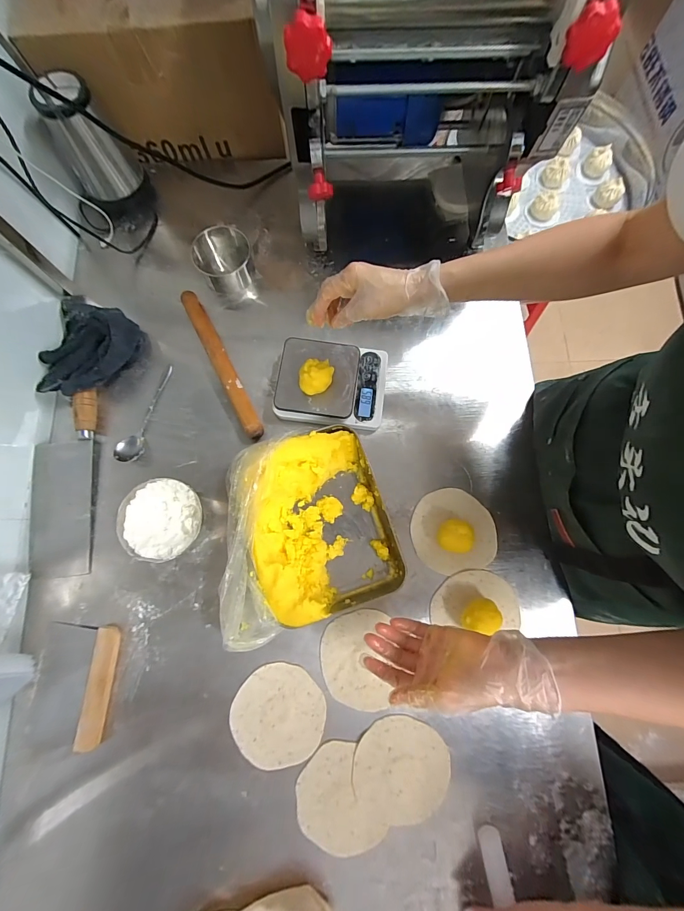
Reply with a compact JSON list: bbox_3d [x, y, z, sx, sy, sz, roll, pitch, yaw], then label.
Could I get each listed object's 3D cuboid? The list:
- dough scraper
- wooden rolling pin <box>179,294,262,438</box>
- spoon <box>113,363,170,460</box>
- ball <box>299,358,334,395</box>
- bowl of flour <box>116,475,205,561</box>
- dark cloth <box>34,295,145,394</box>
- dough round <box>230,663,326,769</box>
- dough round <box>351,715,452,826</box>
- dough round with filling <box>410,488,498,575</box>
[{"bbox_3d":[-0.376,0.321,0.482,0.110,0.019,0.154,3,78,0],"label":"dough scraper"},{"bbox_3d":[-0.199,-0.152,0.578,0.028,0.029,0.284,-28,80,-6],"label":"wooden rolling pin"},{"bbox_3d":[-0.316,-0.073,0.564,0.033,0.023,0.176,16,78,3],"label":"spoon"},{"bbox_3d":[-0.039,-0.119,0.531,0.049,0.044,0.051,0,79,1],"label":"ball"},{"bbox_3d":[-0.257,0.093,0.512,0.110,0.049,0.113,0,78,0],"label":"bowl of flour"},{"bbox_3d":[-0.415,-0.183,0.577,0.146,0.049,0.182,6,78,1],"label":"dark cloth"},{"bbox_3d":[-0.088,0.359,0.479,0.121,0.005,0.123,0,78,0],"label":"dough round"},{"bbox_3d":[0.079,0.418,0.463,0.125,0.008,0.116,5,78,1],"label":"dough round"},{"bbox_3d":[0.171,0.109,0.515,0.122,0.046,0.121,0,78,0],"label":"dough round with filling"}]

